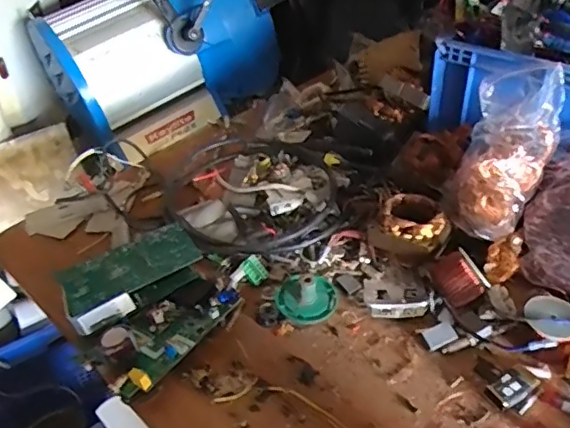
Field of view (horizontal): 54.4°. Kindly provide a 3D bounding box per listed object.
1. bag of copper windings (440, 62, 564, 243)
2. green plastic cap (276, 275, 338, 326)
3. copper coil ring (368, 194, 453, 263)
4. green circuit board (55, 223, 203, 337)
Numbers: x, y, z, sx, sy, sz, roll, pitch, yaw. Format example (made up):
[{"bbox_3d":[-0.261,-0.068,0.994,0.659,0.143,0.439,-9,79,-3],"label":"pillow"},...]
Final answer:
[{"bbox_3d":[0.251,-0.071,0.641,0.098,0.080,0.197,16,72,23],"label":"bag of copper windings"},{"bbox_3d":[0.024,0.084,0.605,0.065,0.035,0.060,-1,37,1],"label":"green plastic cap"},{"bbox_3d":[0.147,0.020,0.650,0.077,0.053,0.076,-1,37,1],"label":"copper coil ring"},{"bbox_3d":[-0.174,0.067,0.626,0.150,0.034,0.086,-25,43,-27],"label":"green circuit board"}]

